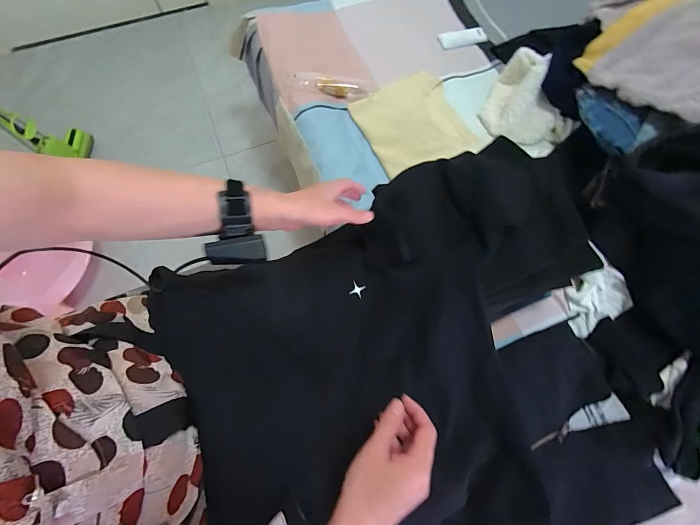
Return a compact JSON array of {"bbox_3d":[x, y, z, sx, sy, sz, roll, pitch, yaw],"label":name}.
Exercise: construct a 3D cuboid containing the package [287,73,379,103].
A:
[{"bbox_3d":[-0.039,-0.408,0.765,0.201,0.036,0.039,3,72,-1],"label":"package"}]

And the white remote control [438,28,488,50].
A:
[{"bbox_3d":[0.304,-0.602,0.883,0.141,0.017,0.047,-20,73,-8],"label":"white remote control"}]

